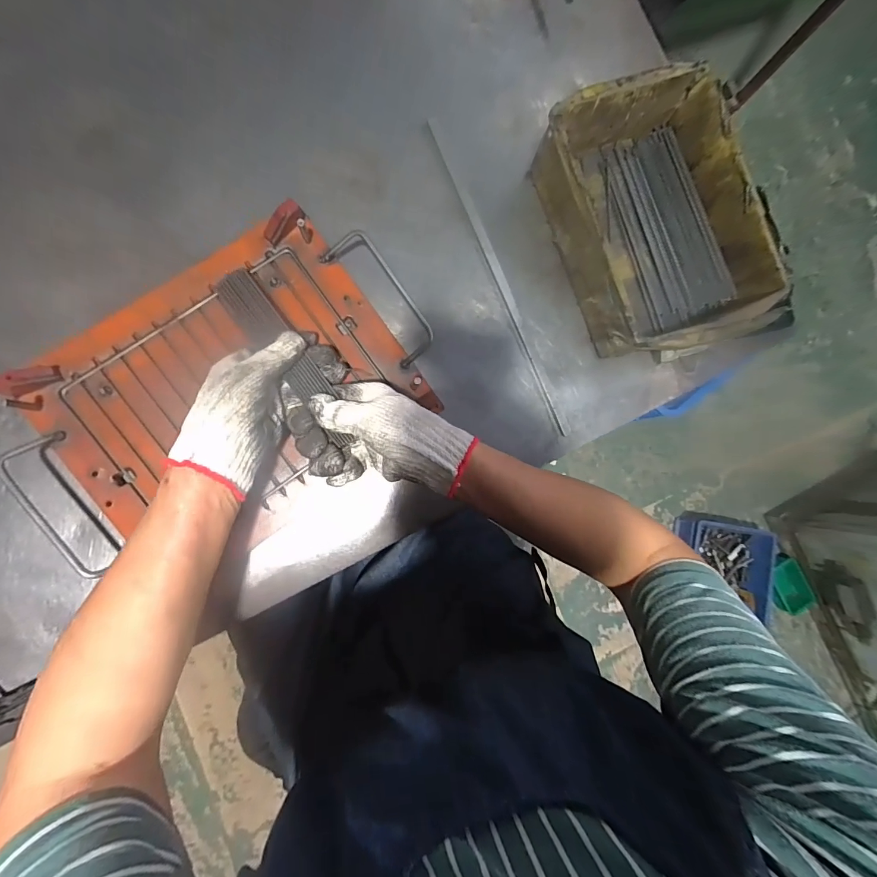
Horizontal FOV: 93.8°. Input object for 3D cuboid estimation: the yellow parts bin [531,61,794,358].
[{"bbox_3d":[0.221,-0.218,0.422,0.178,0.077,0.262,-20,92,-8],"label":"yellow parts bin"}]

